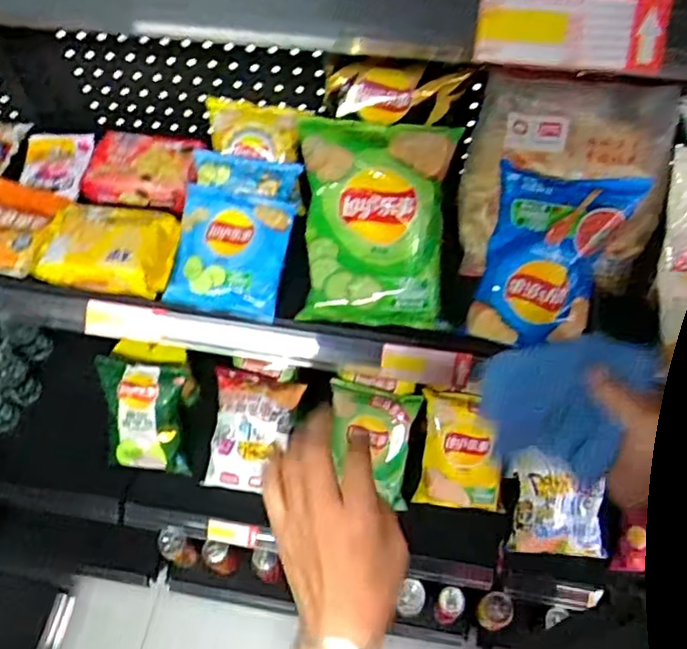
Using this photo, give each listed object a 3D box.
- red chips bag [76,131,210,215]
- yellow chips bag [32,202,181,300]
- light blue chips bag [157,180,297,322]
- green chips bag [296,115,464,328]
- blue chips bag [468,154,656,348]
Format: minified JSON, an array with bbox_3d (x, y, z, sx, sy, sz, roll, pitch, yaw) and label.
[{"bbox_3d":[-0.249,-0.193,0.788,0.160,0.041,0.089,4,58,6],"label":"red chips bag"},{"bbox_3d":[-0.276,-0.089,0.730,0.165,0.038,0.103,6,59,7],"label":"yellow chips bag"},{"bbox_3d":[-0.127,-0.082,0.734,0.124,0.042,0.142,10,86,9],"label":"light blue chips bag"},{"bbox_3d":[0.030,-0.107,0.664,0.150,0.045,0.205,7,101,14],"label":"green chips bag"},{"bbox_3d":[0.207,-0.062,0.629,0.133,0.179,0.050,14,15,17],"label":"blue chips bag"}]

